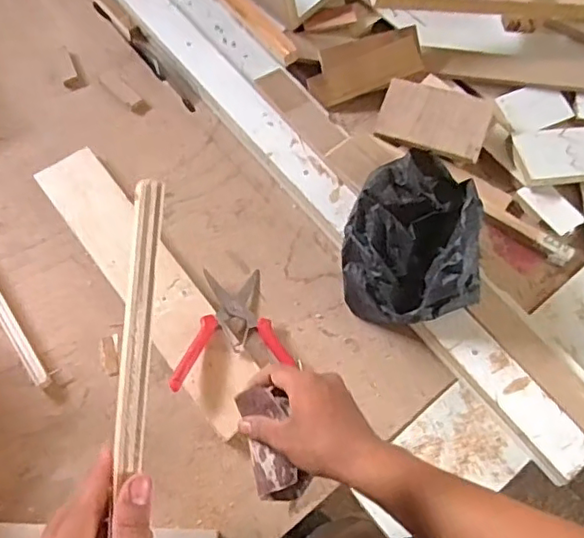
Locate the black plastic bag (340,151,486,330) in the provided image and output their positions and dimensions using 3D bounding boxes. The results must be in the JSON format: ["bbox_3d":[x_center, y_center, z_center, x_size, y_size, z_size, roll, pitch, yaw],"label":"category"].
[{"bbox_3d":[0.151,-0.033,0.727,0.169,0.106,0.199,16,69,5],"label":"black plastic bag"}]

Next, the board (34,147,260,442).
[{"bbox_3d":[-0.170,0.012,0.733,0.082,0.013,0.402,-35,74,-16],"label":"board"}]

